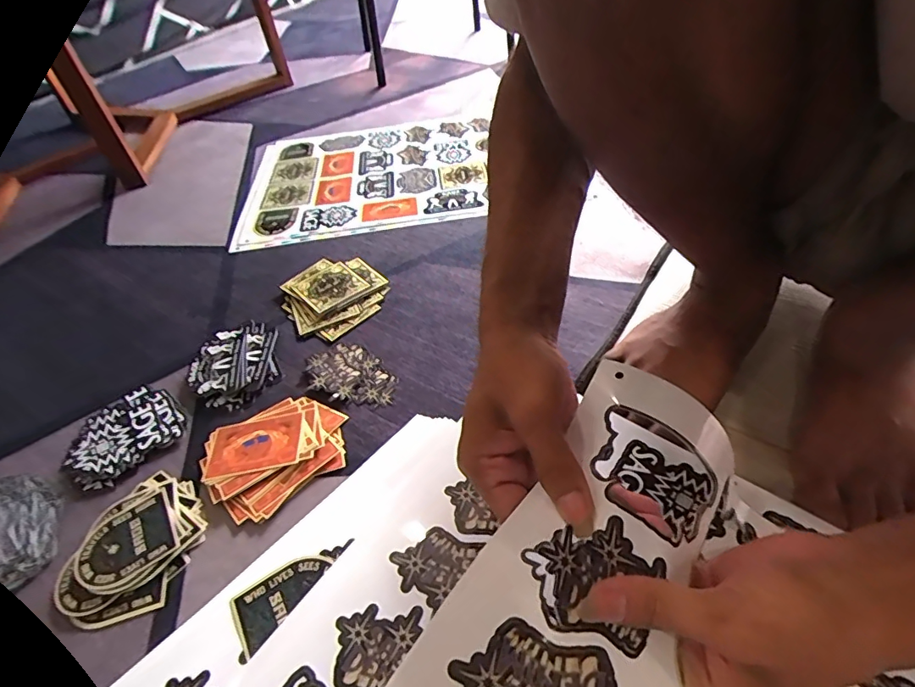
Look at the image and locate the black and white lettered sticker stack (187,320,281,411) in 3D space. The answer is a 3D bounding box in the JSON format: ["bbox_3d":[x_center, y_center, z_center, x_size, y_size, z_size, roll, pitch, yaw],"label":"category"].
[{"bbox_3d":[-0.223,0.015,0.490,0.081,0.009,0.111,-14,46,-6],"label":"black and white lettered sticker stack"}]

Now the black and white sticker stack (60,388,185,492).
[{"bbox_3d":[-0.303,0.080,0.438,0.084,0.008,0.096,29,56,30],"label":"black and white sticker stack"}]

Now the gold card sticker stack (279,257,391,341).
[{"bbox_3d":[-0.141,-0.060,0.555,0.109,0.010,0.117,-33,51,-23],"label":"gold card sticker stack"}]

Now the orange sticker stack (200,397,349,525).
[{"bbox_3d":[-0.152,0.090,0.409,0.113,0.009,0.092,-27,49,-18],"label":"orange sticker stack"}]

